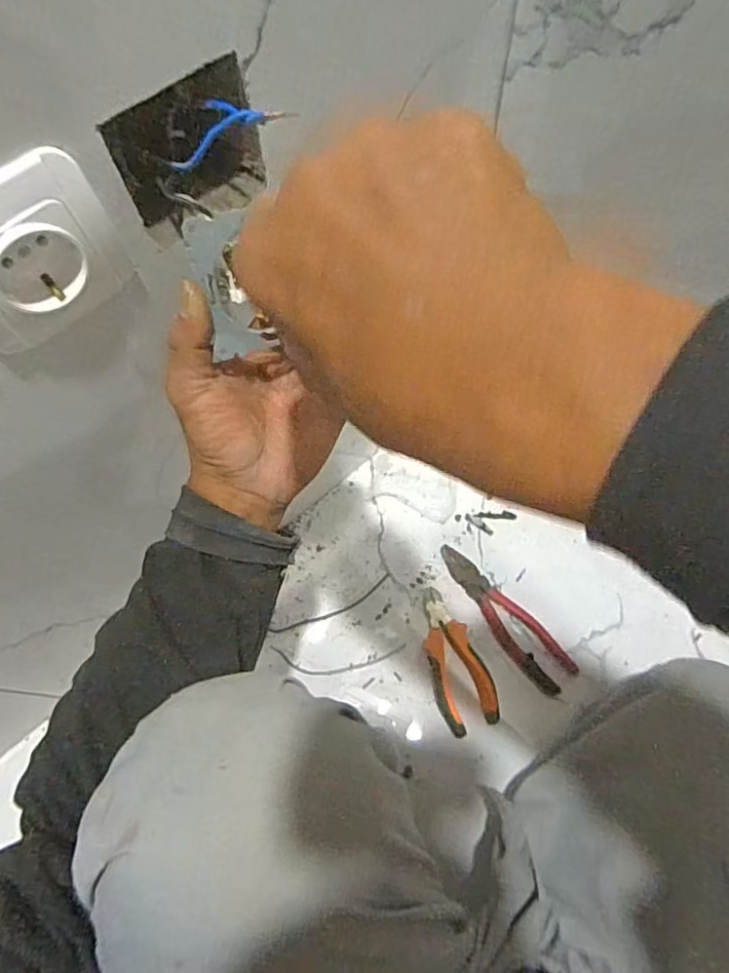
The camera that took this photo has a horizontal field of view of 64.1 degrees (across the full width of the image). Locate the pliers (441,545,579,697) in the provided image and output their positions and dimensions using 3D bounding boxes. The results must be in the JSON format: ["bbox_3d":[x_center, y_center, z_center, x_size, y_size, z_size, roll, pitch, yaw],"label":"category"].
[{"bbox_3d":[0.155,0.142,0.652,0.046,0.013,0.192,-34,69,-12],"label":"pliers"}]

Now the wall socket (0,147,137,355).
[{"bbox_3d":[-0.153,-0.105,0.268,0.017,0.075,0.078,36,73,17],"label":"wall socket"}]

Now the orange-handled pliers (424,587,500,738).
[{"bbox_3d":[0.093,0.188,0.634,0.062,0.018,0.149,-21,67,-6],"label":"orange-handled pliers"}]

